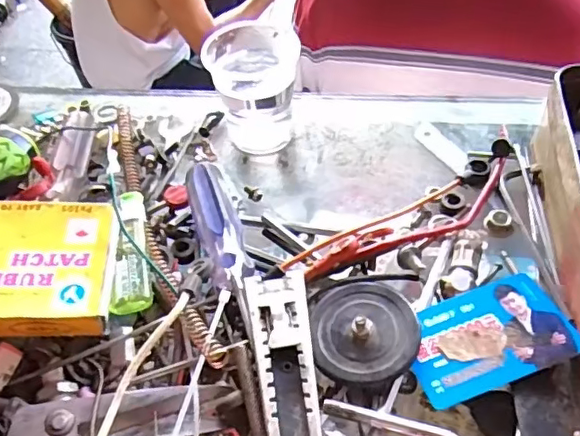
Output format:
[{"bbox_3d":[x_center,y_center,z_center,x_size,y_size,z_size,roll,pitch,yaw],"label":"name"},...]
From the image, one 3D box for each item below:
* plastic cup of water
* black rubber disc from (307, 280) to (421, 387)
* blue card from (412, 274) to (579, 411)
[{"bbox_3d":[-0.024,-0.091,0.415,0.063,0.070,0.065,-3,50,3],"label":"plastic cup of water"},{"bbox_3d":[0.038,0.056,0.296,0.053,0.013,0.058,-3,50,3],"label":"black rubber disc"},{"bbox_3d":[0.102,0.061,0.296,0.085,0.004,0.053,-18,46,-9],"label":"blue card"}]

